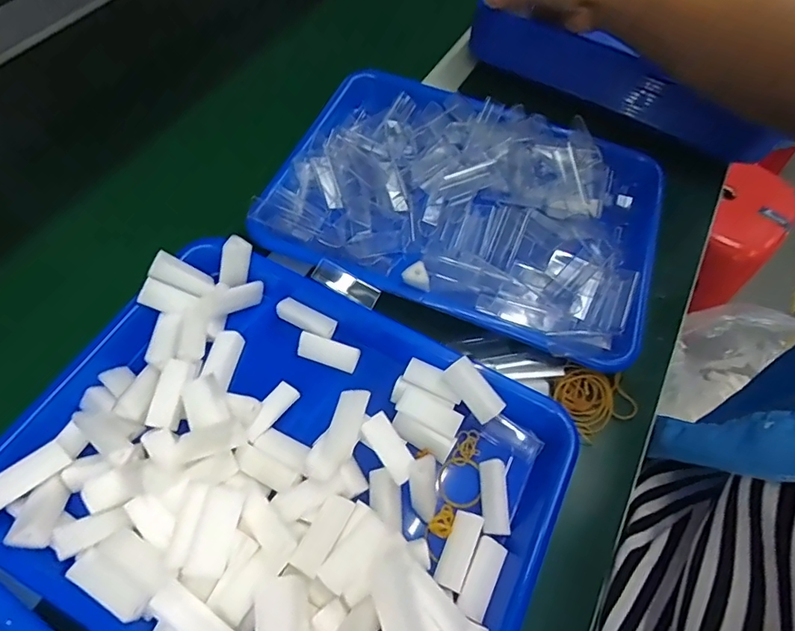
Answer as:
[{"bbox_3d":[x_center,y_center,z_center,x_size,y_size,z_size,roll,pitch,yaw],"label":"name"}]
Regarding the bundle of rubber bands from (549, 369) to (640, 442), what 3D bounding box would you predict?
[{"bbox_3d":[0.152,0.063,0.374,0.053,0.018,0.048,-26,65,-18],"label":"bundle of rubber bands"}]

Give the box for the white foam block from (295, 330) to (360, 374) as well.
[{"bbox_3d":[-0.052,0.027,0.375,0.046,0.015,0.021,18,94,3],"label":"white foam block"}]

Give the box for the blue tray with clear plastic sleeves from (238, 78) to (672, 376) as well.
[{"bbox_3d":[0.066,-0.110,0.433,0.328,0.049,0.243,21,61,8],"label":"blue tray with clear plastic sleeves"}]

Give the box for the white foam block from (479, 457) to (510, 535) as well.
[{"bbox_3d":[0.065,0.120,0.324,0.017,0.012,0.045,1,60,-4],"label":"white foam block"}]

